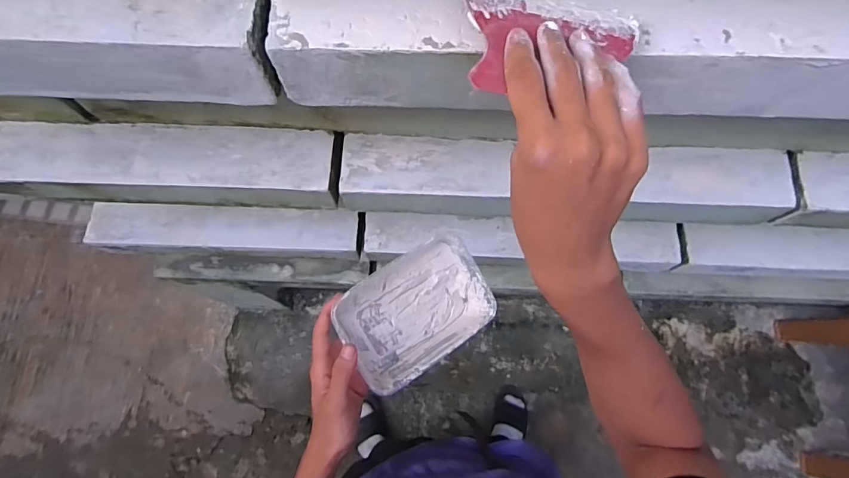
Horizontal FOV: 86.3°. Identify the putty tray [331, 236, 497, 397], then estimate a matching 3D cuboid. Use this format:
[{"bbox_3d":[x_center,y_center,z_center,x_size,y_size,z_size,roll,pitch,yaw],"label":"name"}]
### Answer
[{"bbox_3d":[-0.008,0.082,0.511,0.164,0.058,0.118,-33,75,-10],"label":"putty tray"}]

